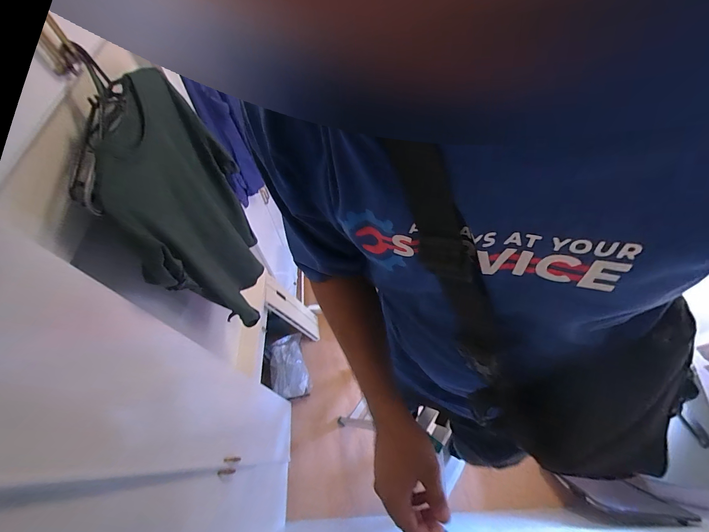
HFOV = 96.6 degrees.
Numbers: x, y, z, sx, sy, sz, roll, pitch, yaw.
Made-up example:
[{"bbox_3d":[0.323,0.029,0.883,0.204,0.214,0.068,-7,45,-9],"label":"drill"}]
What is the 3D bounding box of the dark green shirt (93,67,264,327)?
[{"bbox_3d":[-0.446,-0.136,0.952,0.100,0.725,0.537,-7,59,-2],"label":"dark green shirt"}]

